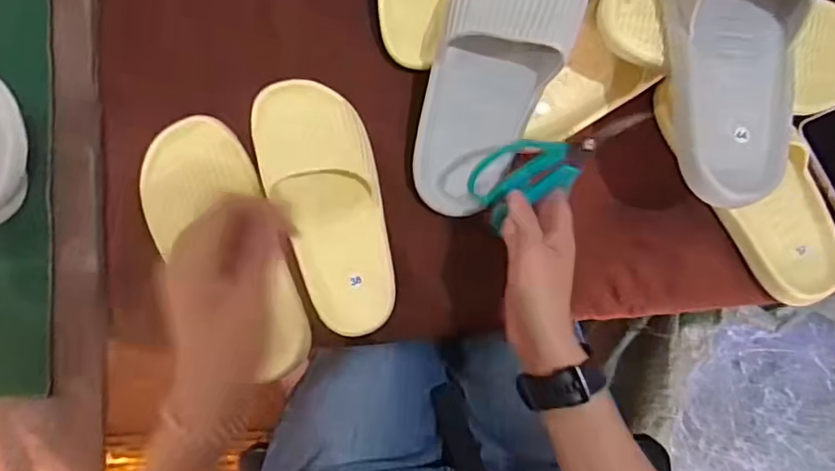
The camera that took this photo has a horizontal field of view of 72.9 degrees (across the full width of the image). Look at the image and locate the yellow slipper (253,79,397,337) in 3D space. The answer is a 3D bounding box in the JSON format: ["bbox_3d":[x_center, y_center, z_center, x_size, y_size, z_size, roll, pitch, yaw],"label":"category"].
[{"bbox_3d":[-0.079,-0.032,0.508,0.098,0.059,0.242,-18,84,-2],"label":"yellow slipper"}]

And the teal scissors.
[{"bbox_3d":[0.117,-0.062,0.469,0.151,0.015,0.061,-23,82,4],"label":"teal scissors"}]

